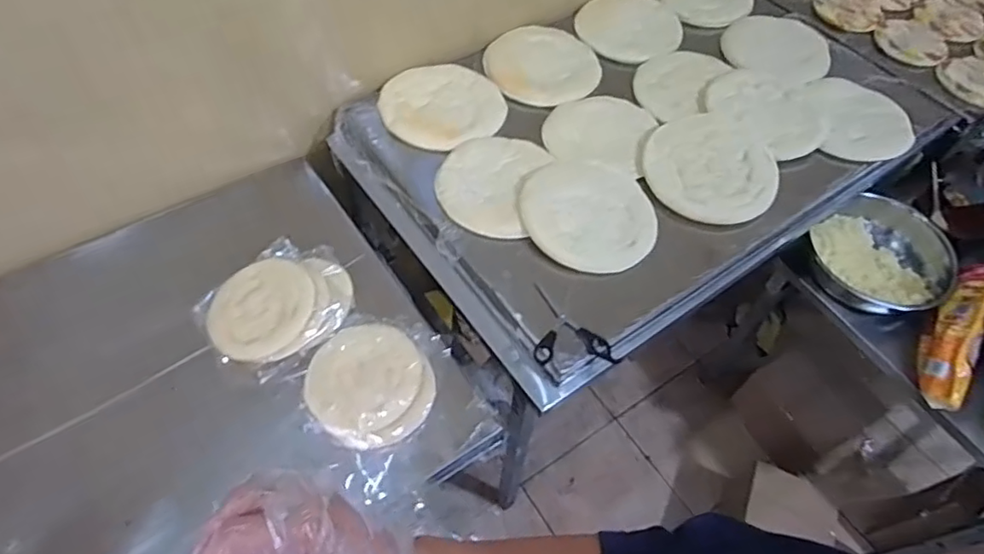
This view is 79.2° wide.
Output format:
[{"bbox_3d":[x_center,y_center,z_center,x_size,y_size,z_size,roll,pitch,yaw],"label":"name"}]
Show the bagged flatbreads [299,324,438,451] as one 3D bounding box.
[{"bbox_3d":[-0.159,0.137,0.773,0.165,0.034,0.146,33,60,18],"label":"bagged flatbreads"}]

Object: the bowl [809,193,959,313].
[{"bbox_3d":[0.727,-0.031,1.120,0.243,0.079,0.230,2,55,-2],"label":"bowl"}]

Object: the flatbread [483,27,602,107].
[{"bbox_3d":[0.097,-0.390,1.086,0.195,0.020,0.195,2,55,-2],"label":"flatbread"}]

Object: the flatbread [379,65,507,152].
[{"bbox_3d":[-0.082,-0.296,1.018,0.203,0.019,0.203,2,55,-2],"label":"flatbread"}]

